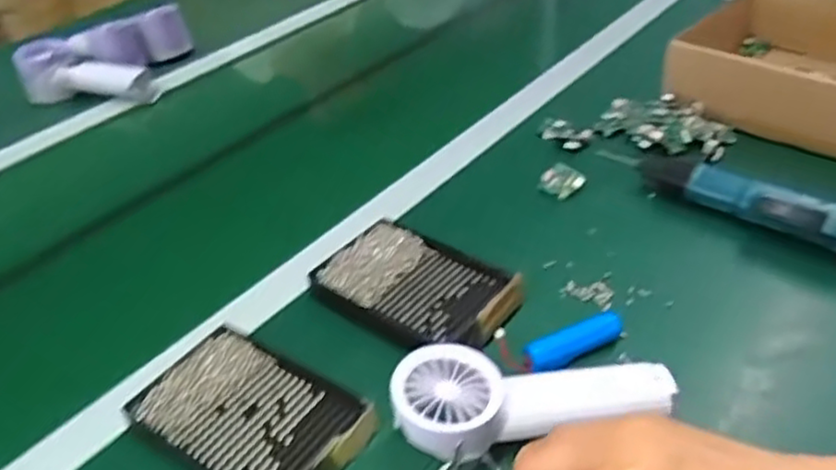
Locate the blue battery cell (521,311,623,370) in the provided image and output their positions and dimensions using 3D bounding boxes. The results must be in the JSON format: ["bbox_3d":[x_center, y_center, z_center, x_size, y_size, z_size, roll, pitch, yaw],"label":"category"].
[{"bbox_3d":[0.104,0.073,0.458,0.068,0.022,0.016,-18,38,-15],"label":"blue battery cell"}]

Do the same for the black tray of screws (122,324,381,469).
[{"bbox_3d":[-0.104,0.113,0.430,0.140,0.016,0.087,19,44,30],"label":"black tray of screws"}]

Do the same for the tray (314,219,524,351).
[{"bbox_3d":[-0.003,0.035,0.511,0.147,0.013,0.095,22,46,33],"label":"tray"}]

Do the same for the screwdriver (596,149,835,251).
[{"bbox_3d":[0.267,-0.024,0.540,0.033,0.038,0.262,-32,44,-30],"label":"screwdriver"}]

